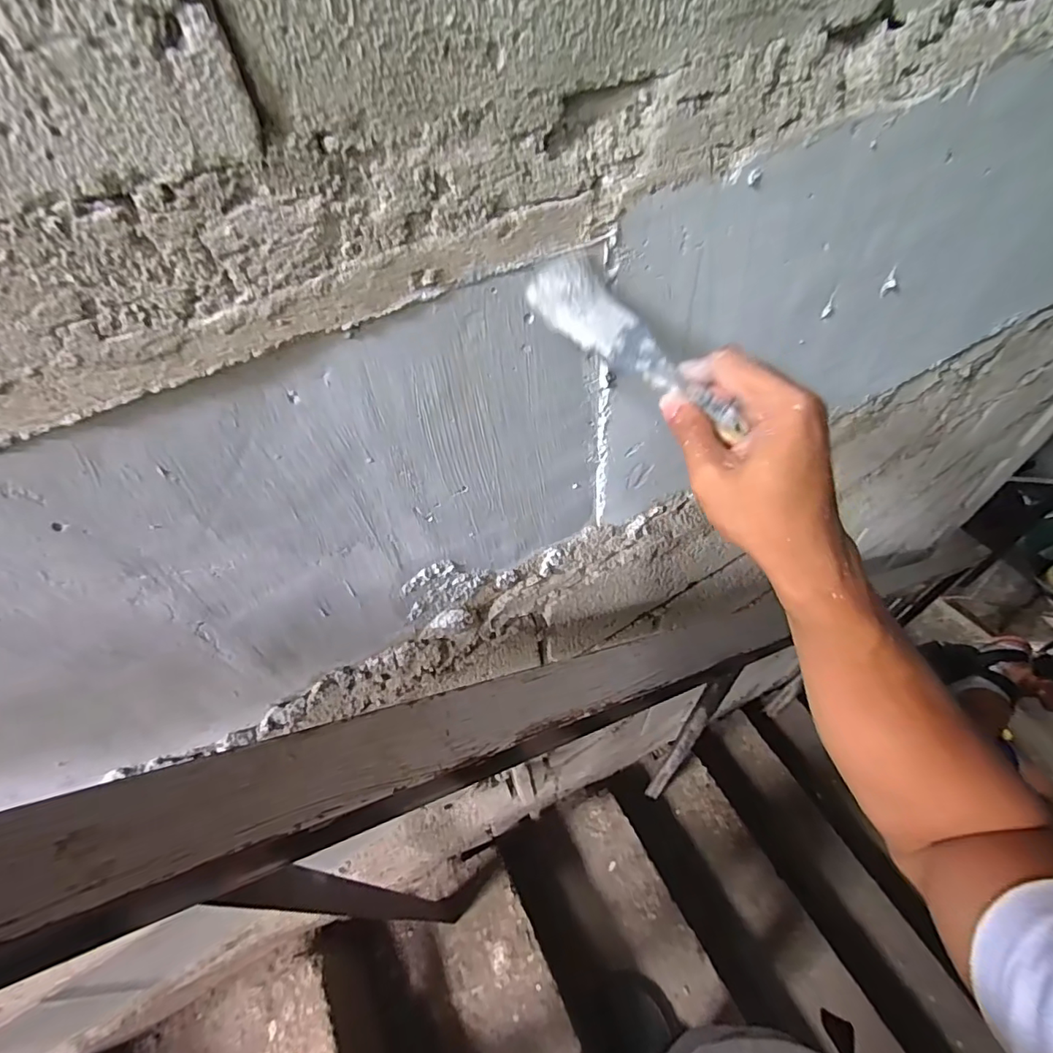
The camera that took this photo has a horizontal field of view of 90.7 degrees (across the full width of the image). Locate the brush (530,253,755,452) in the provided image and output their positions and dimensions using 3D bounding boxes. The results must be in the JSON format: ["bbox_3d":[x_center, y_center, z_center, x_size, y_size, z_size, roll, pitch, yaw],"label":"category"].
[{"bbox_3d":[0.069,-0.107,0.312,0.148,0.026,0.038,41,63,7],"label":"brush"}]

